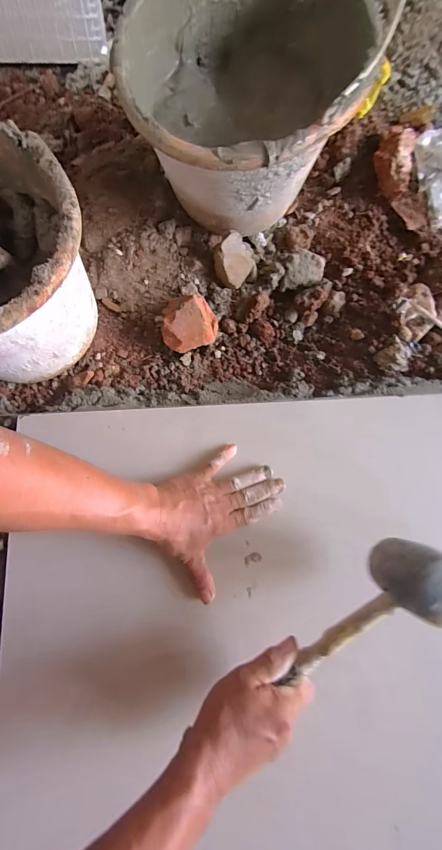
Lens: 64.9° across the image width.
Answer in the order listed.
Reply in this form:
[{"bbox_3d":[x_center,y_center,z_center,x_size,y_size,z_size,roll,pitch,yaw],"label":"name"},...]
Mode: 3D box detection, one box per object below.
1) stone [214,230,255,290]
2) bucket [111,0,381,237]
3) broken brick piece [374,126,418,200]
[{"bbox_3d":[0.017,-0.244,0.519,0.052,0.045,0.056,0,77,-1],"label":"stone"},{"bbox_3d":[0.028,-0.380,0.437,0.278,0.190,0.242,-29,79,-7],"label":"bucket"},{"bbox_3d":[0.271,-0.416,0.551,0.058,0.054,0.106,17,77,3],"label":"broken brick piece"}]

